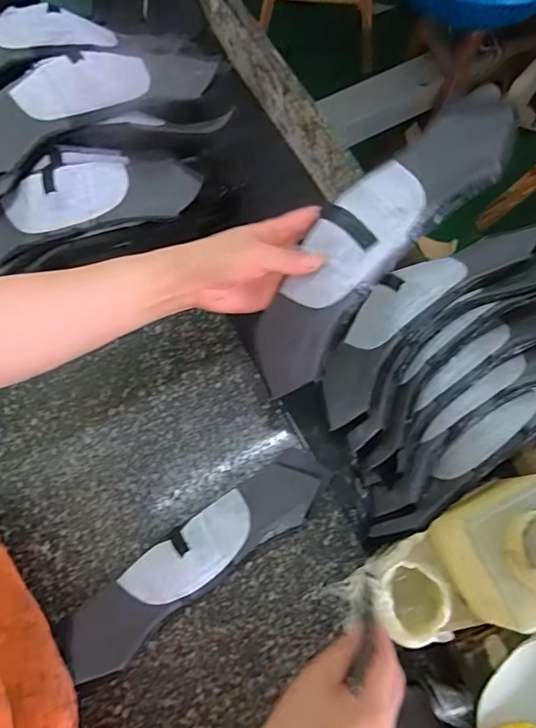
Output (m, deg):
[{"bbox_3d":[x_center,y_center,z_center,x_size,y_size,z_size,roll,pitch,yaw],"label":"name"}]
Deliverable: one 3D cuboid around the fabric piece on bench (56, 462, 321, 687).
[{"bbox_3d":[-0.077,0.207,0.515,0.318,0.035,0.075,-36,77,-10],"label":"fabric piece on bench"}]

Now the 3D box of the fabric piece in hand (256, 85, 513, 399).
[{"bbox_3d":[0.082,-0.098,0.402,0.075,0.047,0.291,43,103,11],"label":"fabric piece in hand"}]

